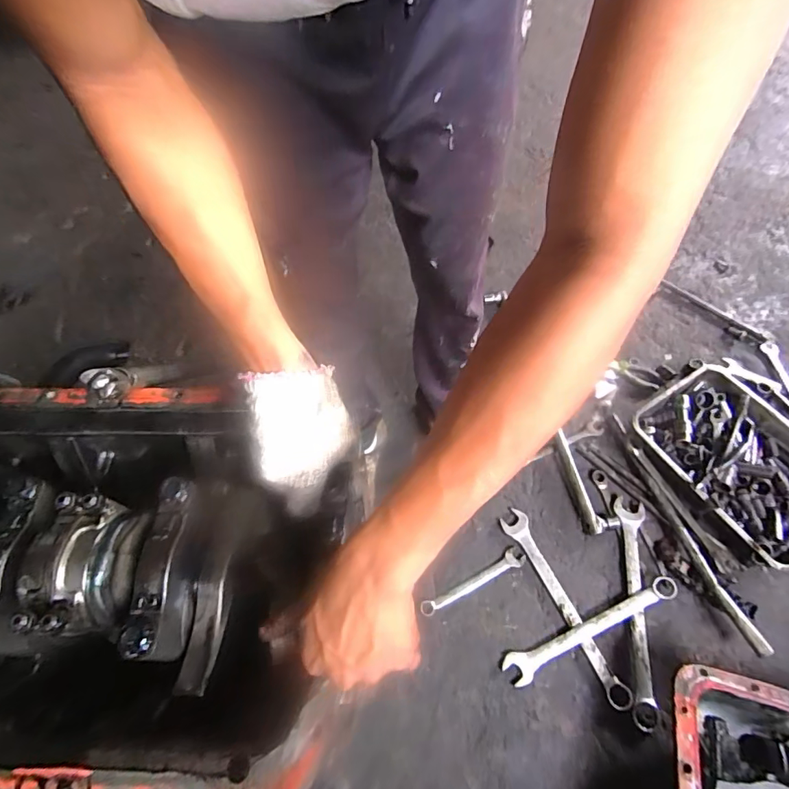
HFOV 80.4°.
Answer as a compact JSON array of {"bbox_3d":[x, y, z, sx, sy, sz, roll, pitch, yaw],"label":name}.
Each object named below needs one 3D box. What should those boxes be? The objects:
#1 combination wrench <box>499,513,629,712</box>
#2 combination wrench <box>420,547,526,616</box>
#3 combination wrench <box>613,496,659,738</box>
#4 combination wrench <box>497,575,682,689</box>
[{"bbox_3d":[0.319,0.399,0.898,0.053,0.019,0.373,-20,60,-13],"label":"combination wrench"},{"bbox_3d":[0.156,0.375,0.936,0.230,0.014,0.036,-23,61,-15],"label":"combination wrench"},{"bbox_3d":[0.455,0.389,0.873,0.054,0.012,0.395,8,58,5],"label":"combination wrench"},{"bbox_3d":[0.362,0.423,0.856,0.355,0.028,0.051,-24,64,-11],"label":"combination wrench"}]

